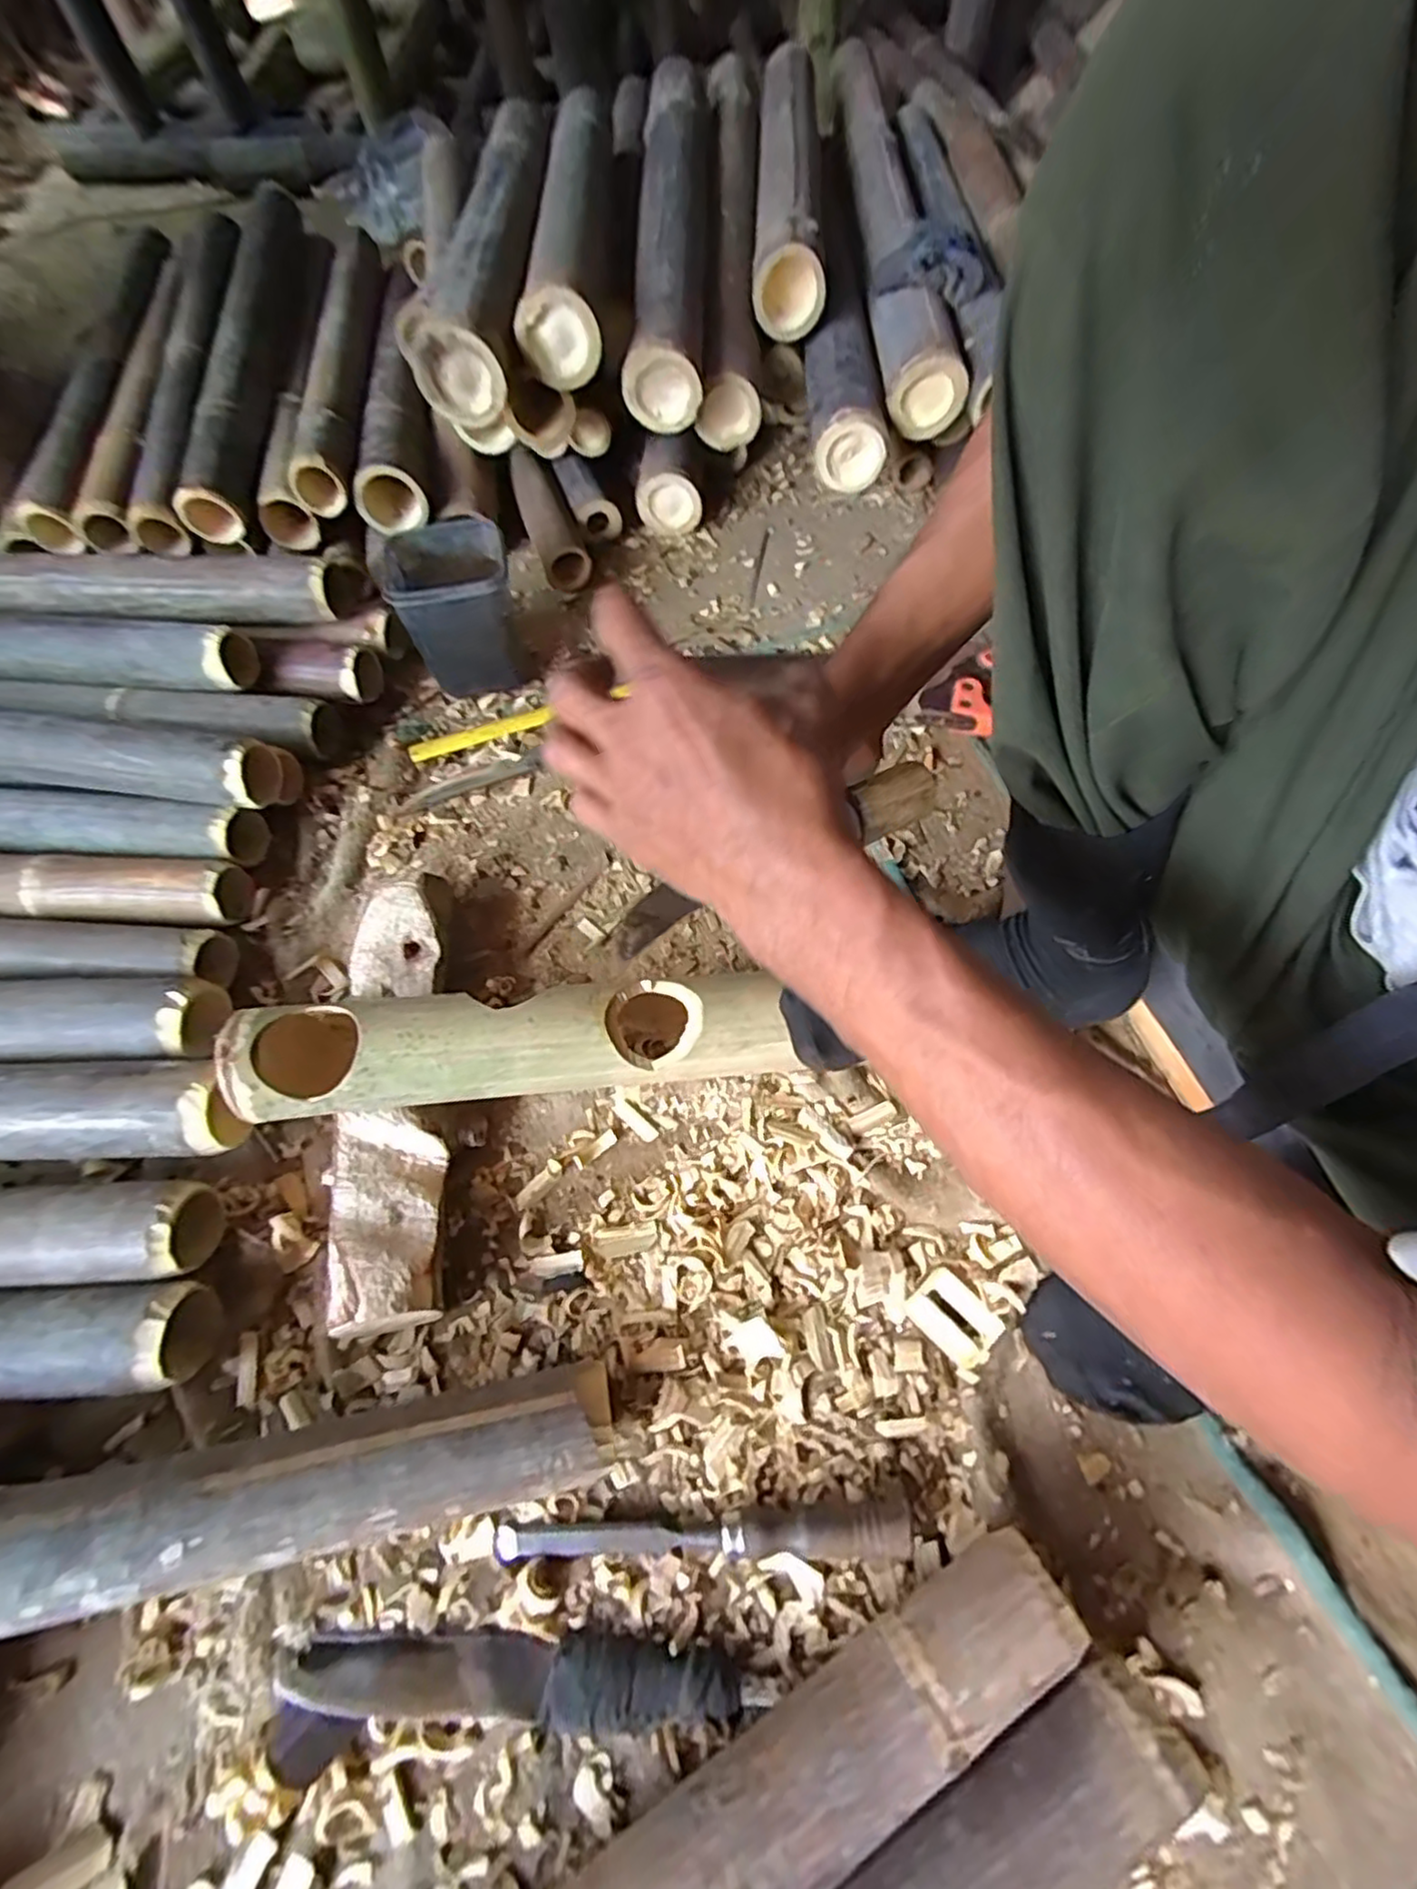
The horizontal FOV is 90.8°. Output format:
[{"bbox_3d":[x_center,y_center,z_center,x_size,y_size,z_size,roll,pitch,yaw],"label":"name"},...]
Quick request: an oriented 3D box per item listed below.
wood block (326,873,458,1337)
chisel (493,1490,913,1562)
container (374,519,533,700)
[{"bbox_3d":[-0.230,0.102,0.521,0.079,0.059,0.325,-9,64,-3],"label":"wood block"},{"bbox_3d":[-0.005,0.349,0.414,0.244,0.024,0.025,-3,63,0],"label":"chisel"},{"bbox_3d":[-0.246,-0.332,0.698,0.103,0.130,0.111,-15,64,-6],"label":"container"}]

